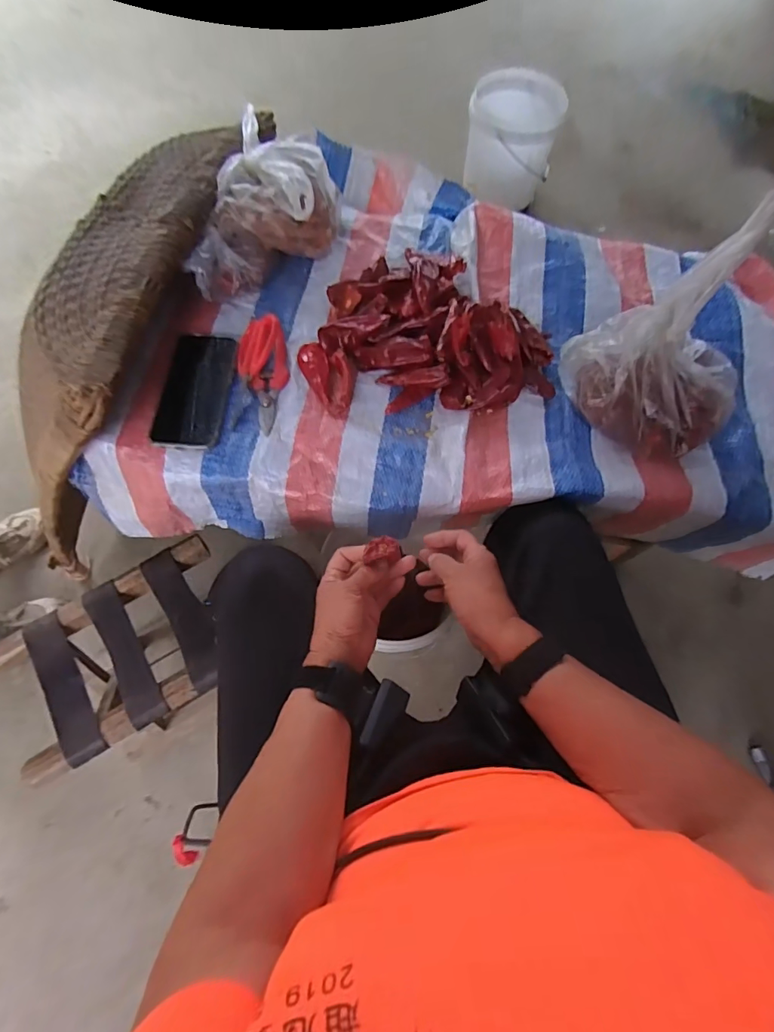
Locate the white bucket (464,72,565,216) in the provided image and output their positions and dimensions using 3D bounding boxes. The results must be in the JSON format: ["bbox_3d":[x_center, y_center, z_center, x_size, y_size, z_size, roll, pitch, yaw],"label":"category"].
[{"bbox_3d":[0.345,-1.046,1.334,0.241,0.241,0.241,0,69,-1],"label":"white bucket"}]

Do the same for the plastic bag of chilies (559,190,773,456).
[{"bbox_3d":[0.313,-0.180,0.505,0.146,0.189,0.180,-36,73,-14],"label":"plastic bag of chilies"}]

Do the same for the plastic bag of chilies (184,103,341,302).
[{"bbox_3d":[-0.158,-0.391,0.620,0.153,0.119,0.240,18,70,6],"label":"plastic bag of chilies"}]

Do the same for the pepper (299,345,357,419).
[{"bbox_3d":[-0.067,-0.177,0.585,0.063,0.024,0.105,-25,71,-10],"label":"pepper"}]

